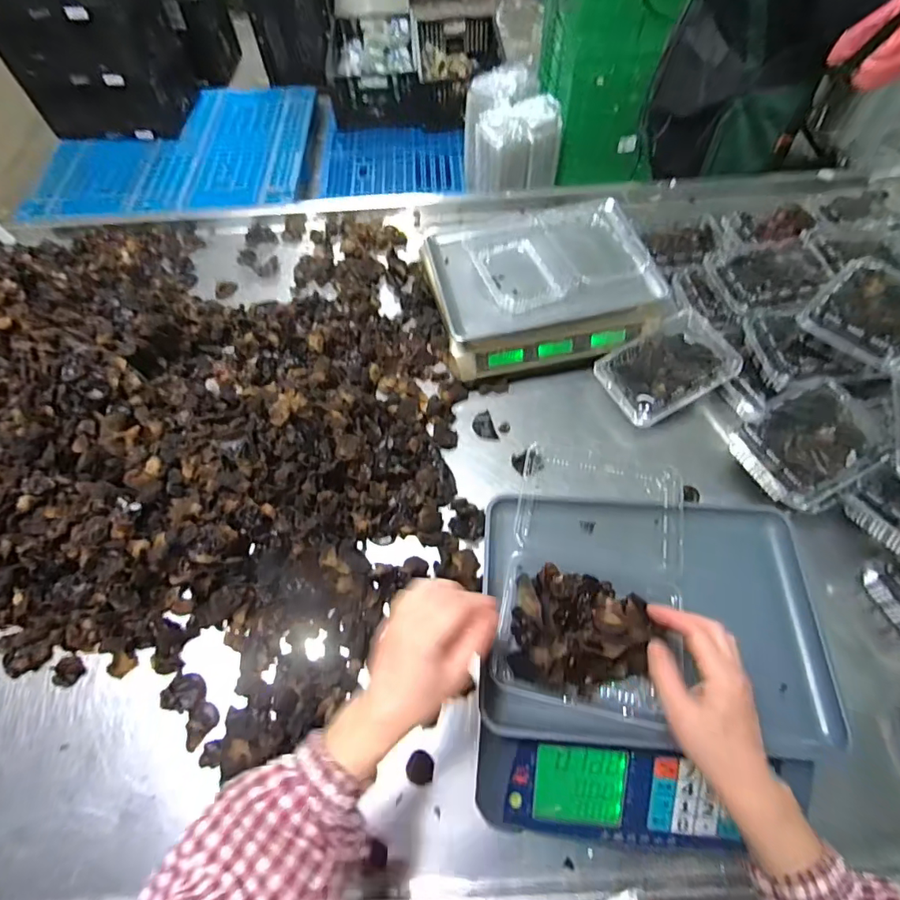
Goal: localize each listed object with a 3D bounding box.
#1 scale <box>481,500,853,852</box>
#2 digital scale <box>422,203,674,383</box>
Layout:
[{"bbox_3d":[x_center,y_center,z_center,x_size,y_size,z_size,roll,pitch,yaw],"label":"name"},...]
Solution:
[{"bbox_3d":[0.201,0.211,0.529,0.334,0.120,0.349,4,62,5],"label":"scale"},{"bbox_3d":[0.148,-0.266,0.834,0.347,0.102,0.265,-14,62,-5],"label":"digital scale"}]

